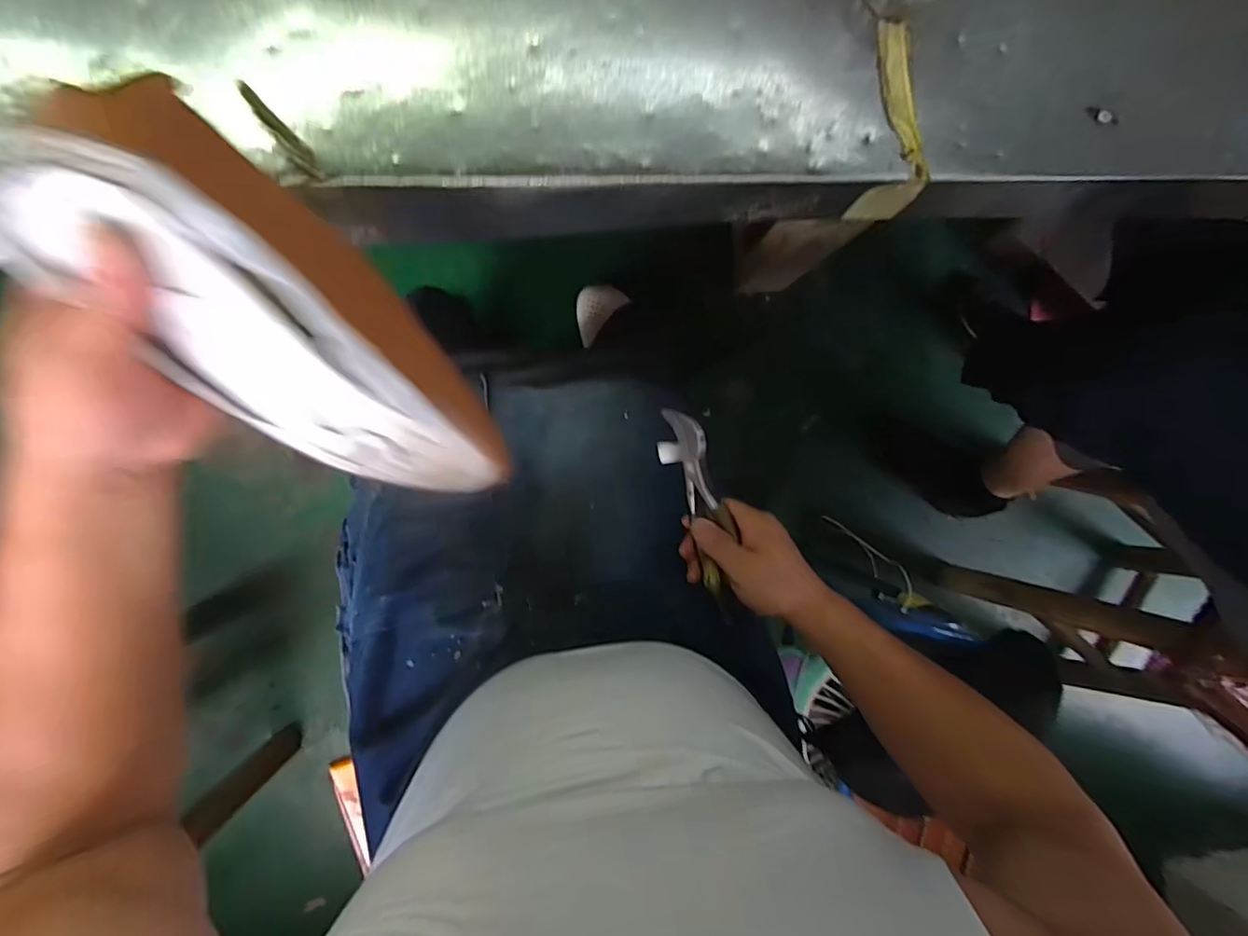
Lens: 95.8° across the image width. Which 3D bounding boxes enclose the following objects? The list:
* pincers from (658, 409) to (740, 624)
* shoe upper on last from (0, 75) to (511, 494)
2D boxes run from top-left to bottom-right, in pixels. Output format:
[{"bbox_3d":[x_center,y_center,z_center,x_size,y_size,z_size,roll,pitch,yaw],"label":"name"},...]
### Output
[{"bbox_3d":[0.067,0.044,0.492,0.038,0.032,0.191,-15,98,-7],"label":"pincers"},{"bbox_3d":[-0.156,-0.059,0.290,0.093,0.244,0.068,-44,51,-5],"label":"shoe upper on last"}]

